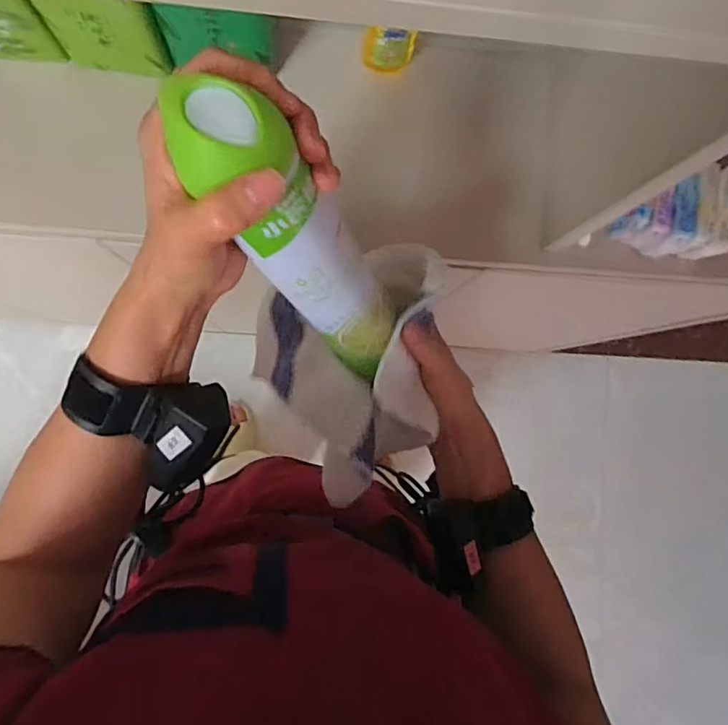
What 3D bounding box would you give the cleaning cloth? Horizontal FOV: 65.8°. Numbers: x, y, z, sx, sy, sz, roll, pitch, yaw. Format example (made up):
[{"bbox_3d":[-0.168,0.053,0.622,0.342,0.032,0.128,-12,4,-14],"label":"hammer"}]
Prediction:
[{"bbox_3d":[-0.018,0.009,0.425,0.133,0.124,0.188,3,87,-5],"label":"cleaning cloth"}]

